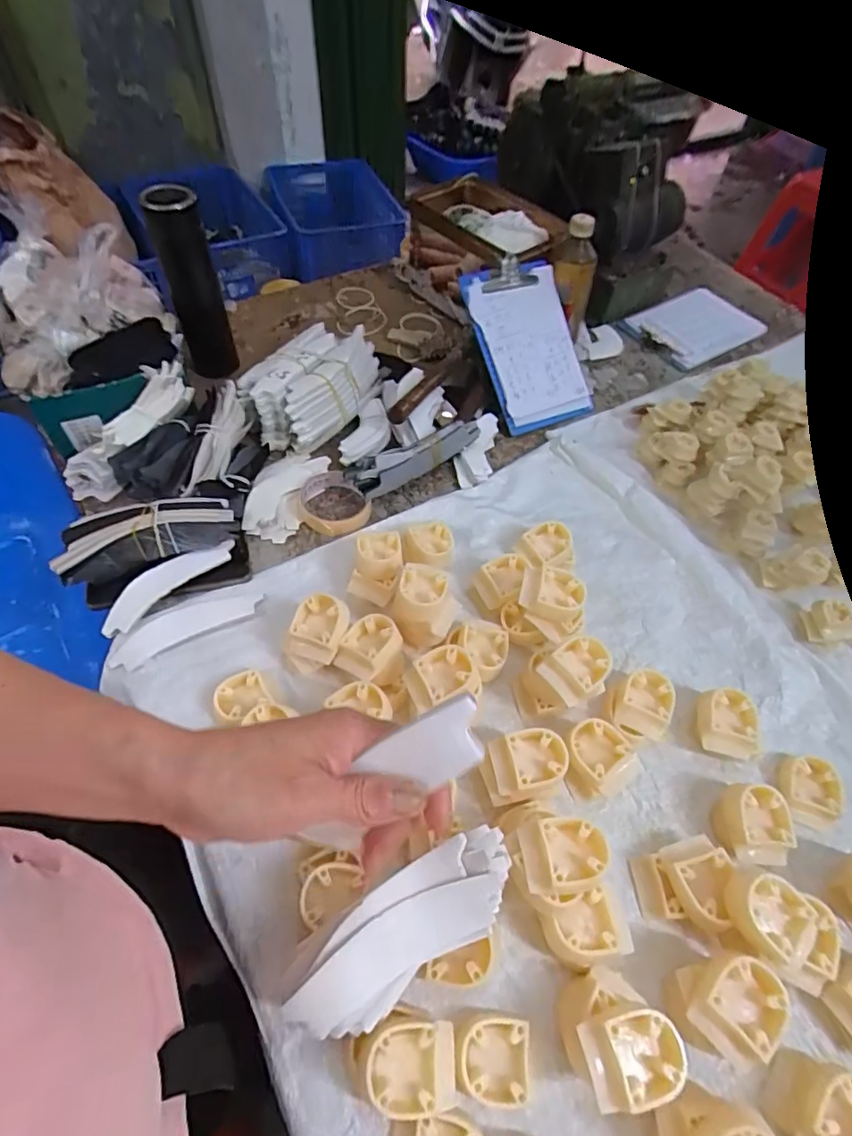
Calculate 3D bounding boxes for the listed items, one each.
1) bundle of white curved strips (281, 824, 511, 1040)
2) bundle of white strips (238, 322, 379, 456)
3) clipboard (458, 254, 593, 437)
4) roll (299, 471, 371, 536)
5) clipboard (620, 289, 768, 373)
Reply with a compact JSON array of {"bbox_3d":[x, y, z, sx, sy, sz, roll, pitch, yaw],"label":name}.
[{"bbox_3d":[-0.012,0.242,0.362,0.165,0.038,0.062,-32,63,-13],"label":"bundle of white curved strips"},{"bbox_3d":[-0.149,-0.251,0.734,0.125,0.077,0.213,31,59,17],"label":"bundle of white strips"},{"bbox_3d":[0.150,-0.324,0.779,0.158,0.015,0.238,-22,93,-21],"label":"clipboard"},{"bbox_3d":[-0.113,-0.080,0.651,0.075,0.022,0.090,-20,59,-16],"label":"roll"},{"bbox_3d":[0.488,-0.439,0.966,0.266,0.011,0.158,-30,63,-23],"label":"clipboard"}]

